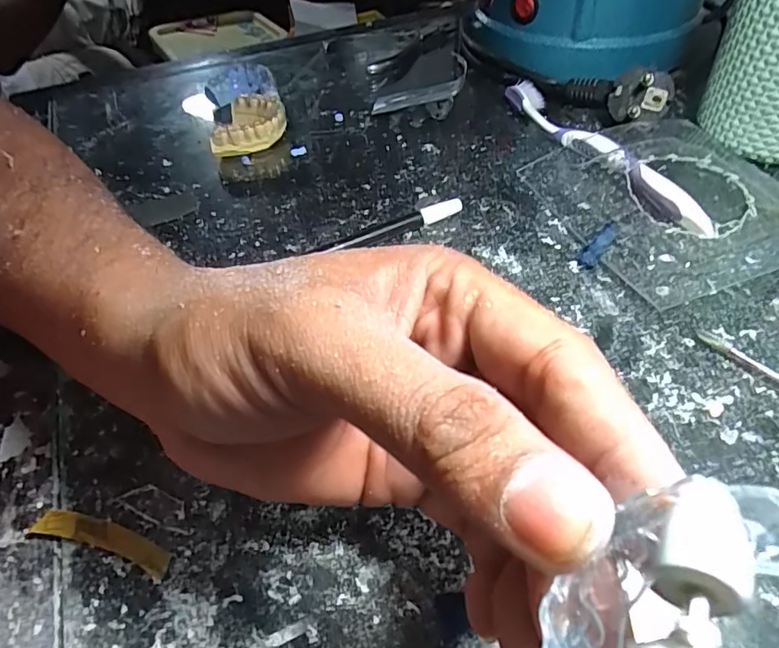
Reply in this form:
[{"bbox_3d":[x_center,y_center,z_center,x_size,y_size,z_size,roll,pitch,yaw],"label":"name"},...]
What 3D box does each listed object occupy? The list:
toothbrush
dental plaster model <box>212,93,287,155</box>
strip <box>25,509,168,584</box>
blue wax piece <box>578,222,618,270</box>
[{"bbox_3d":[0.125,-0.109,0.313,0.028,0.012,0.181,-17,49,-11],"label":"toothbrush"},{"bbox_3d":[-0.095,-0.140,0.357,0.048,0.019,0.061,1,48,5],"label":"dental plaster model"},{"bbox_3d":[-0.097,0.073,0.174,0.052,0.004,0.011,12,50,15],"label":"strip"},{"bbox_3d":[0.105,-0.040,0.259,0.009,0.004,0.031,32,70,29],"label":"blue wax piece"}]

